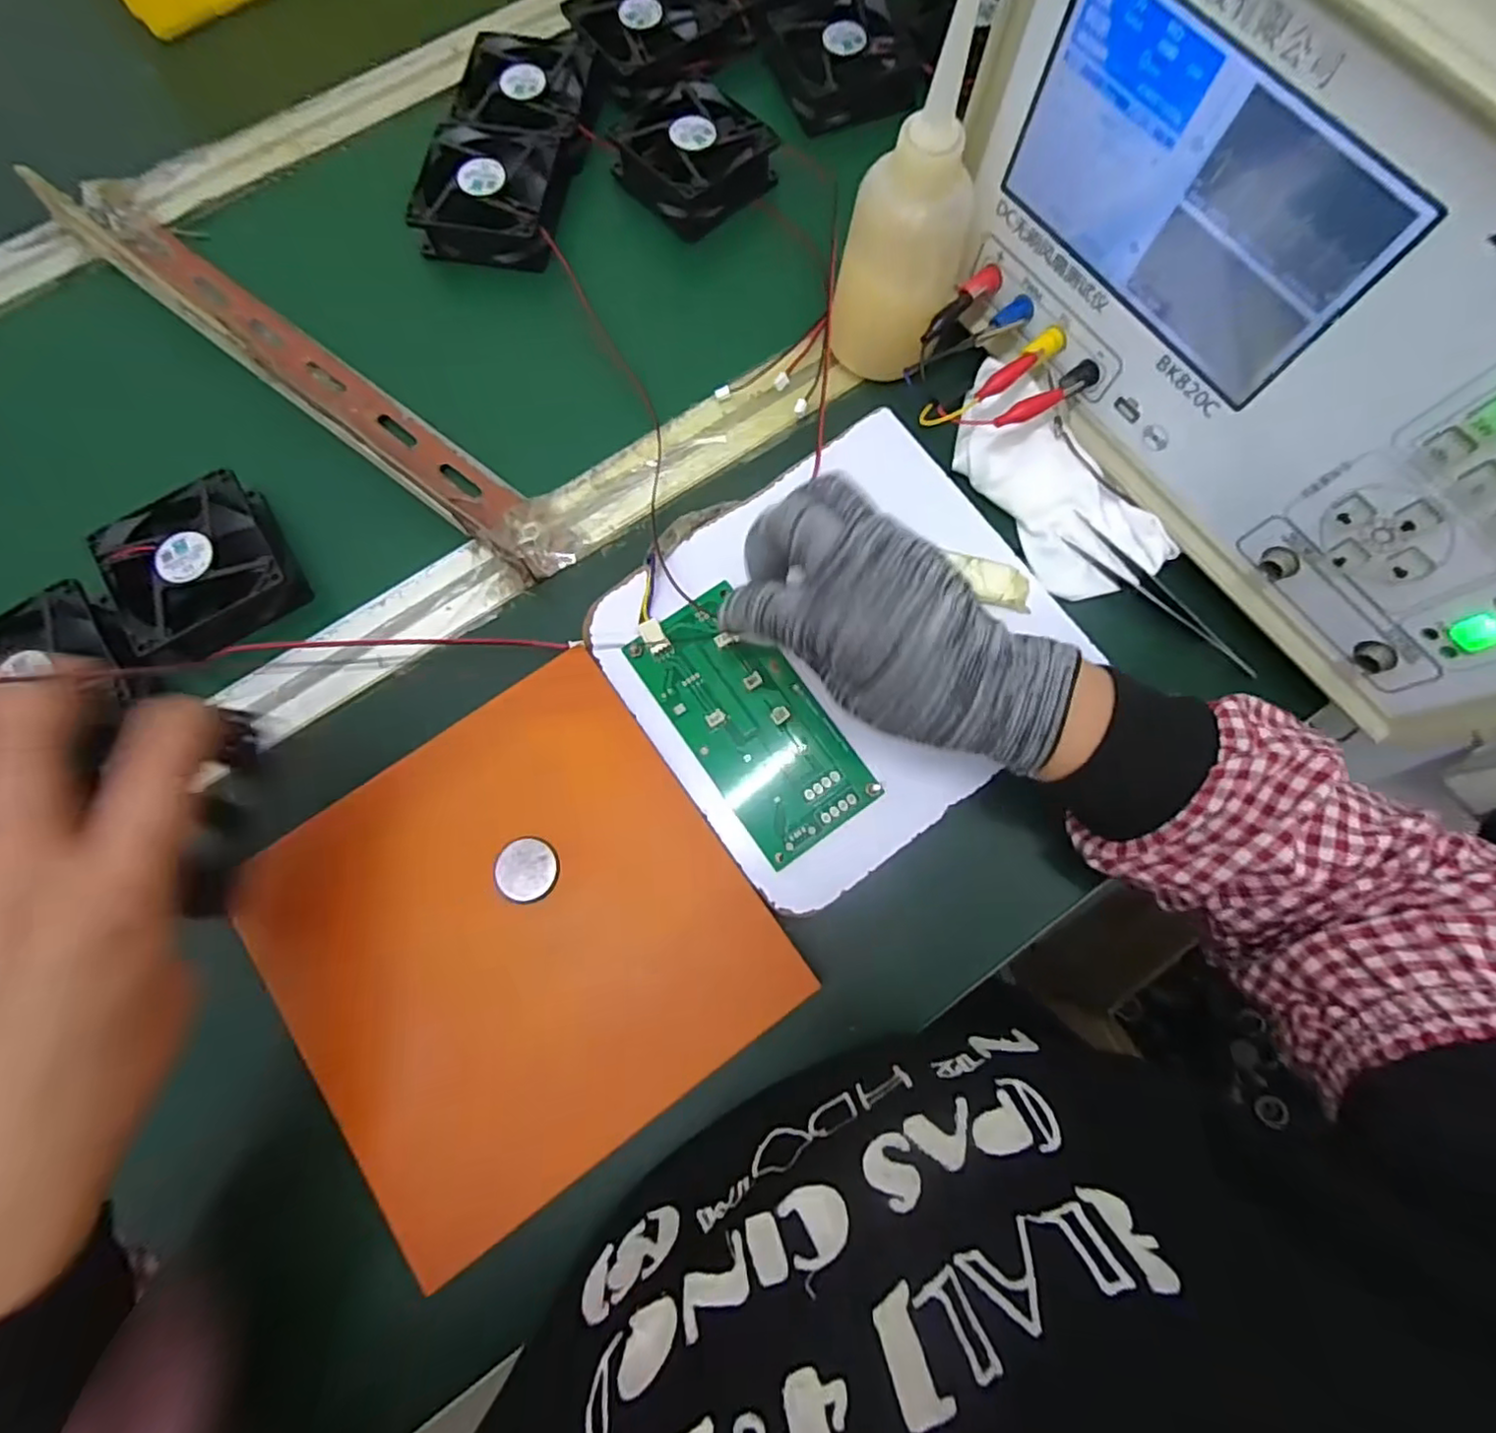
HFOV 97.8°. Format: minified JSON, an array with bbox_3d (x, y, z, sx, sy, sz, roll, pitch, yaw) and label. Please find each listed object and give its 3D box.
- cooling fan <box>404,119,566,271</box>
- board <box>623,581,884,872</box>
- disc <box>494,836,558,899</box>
[{"bbox_3d":[-0.160,-0.326,0.407,0.084,0.023,0.080,5,77,3],"label":"cooling fan"},{"bbox_3d":[0.002,0.001,0.322,0.068,0.010,0.133,-39,82,-10],"label":"board"},{"bbox_3d":[-0.103,0.070,0.301,0.027,0.004,0.028,0,77,2],"label":"disc"}]

